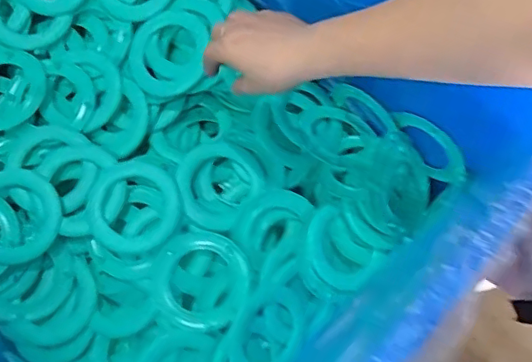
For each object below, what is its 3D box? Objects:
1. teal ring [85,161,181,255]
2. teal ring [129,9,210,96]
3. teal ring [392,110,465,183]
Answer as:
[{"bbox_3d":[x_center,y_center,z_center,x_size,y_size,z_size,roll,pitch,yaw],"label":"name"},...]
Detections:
[{"bbox_3d":[-0.151,0.031,0.645,0.100,0.021,0.103,0,74,-2],"label":"teal ring"},{"bbox_3d":[-0.120,-0.155,0.683,0.094,0.011,0.103,-1,84,13],"label":"teal ring"},{"bbox_3d":[0.188,-0.039,0.648,0.104,0.086,0.013,42,77,10],"label":"teal ring"}]

